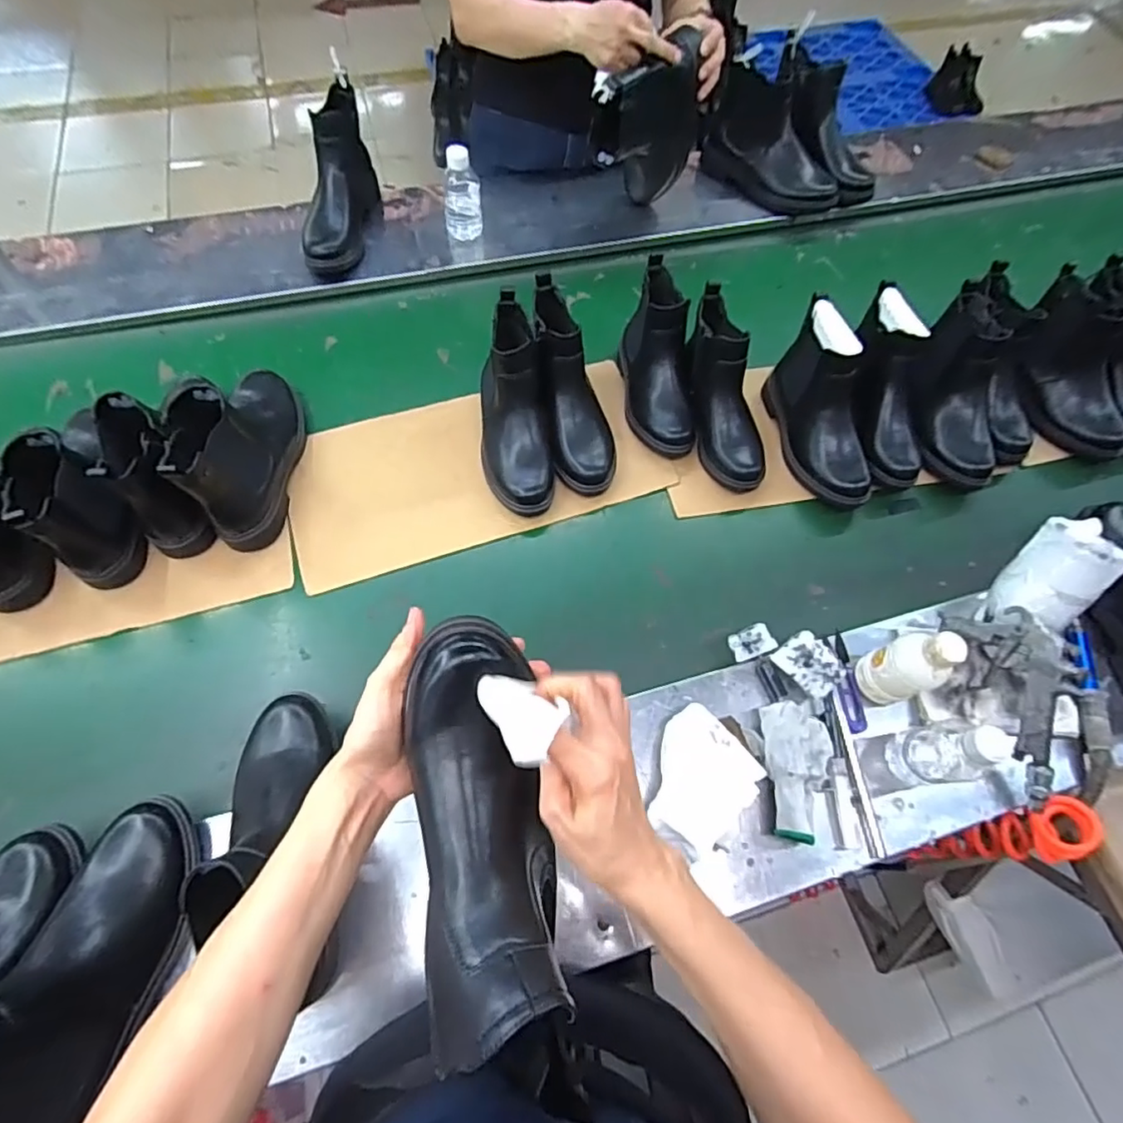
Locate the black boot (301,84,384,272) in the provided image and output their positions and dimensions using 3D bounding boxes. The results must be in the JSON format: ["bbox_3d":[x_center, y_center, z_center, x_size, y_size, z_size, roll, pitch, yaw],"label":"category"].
[{"bbox_3d":[-0.365,-0.597,0.938,0.092,0.181,0.237,1,63,-2],"label":"black boot"}]

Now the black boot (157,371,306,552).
[{"bbox_3d":[-0.405,-0.166,0.740,0.085,0.164,0.269,1,63,-2],"label":"black boot"}]

